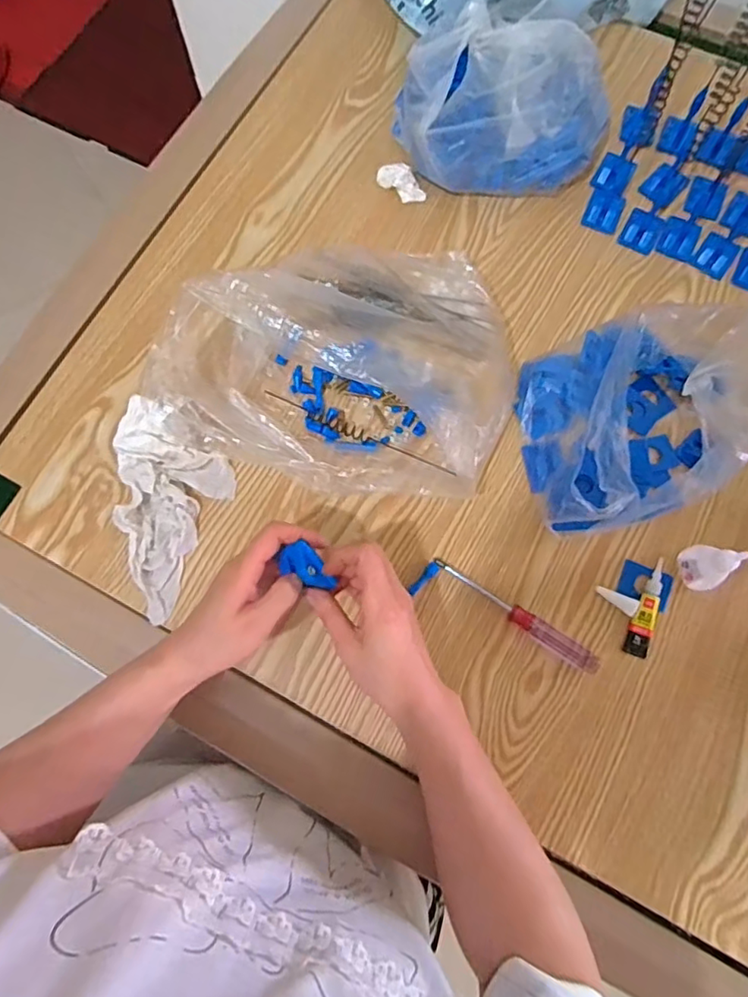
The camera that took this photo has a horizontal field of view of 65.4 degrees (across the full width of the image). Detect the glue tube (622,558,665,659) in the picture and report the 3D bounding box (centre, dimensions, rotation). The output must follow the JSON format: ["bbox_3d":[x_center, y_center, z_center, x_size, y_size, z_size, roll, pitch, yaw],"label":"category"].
[{"bbox_3d":[0.224,0.089,0.476,0.020,0.016,0.078,18,76,5],"label":"glue tube"}]

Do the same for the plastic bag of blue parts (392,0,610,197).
[{"bbox_3d":[0.124,-0.370,0.554,0.198,0.102,0.133,-5,75,-1],"label":"plastic bag of blue parts"}]

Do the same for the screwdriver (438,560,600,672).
[{"bbox_3d":[0.116,0.095,0.475,0.152,0.018,0.017,32,78,8],"label":"screwdriver"}]

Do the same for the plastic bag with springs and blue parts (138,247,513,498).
[{"bbox_3d":[-0.020,-0.134,0.487,0.279,0.113,0.249,20,76,6],"label":"plastic bag with springs and blue parts"}]

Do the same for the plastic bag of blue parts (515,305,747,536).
[{"bbox_3d":[0.210,-0.072,0.472,0.175,0.106,0.166,-22,76,-5],"label":"plastic bag of blue parts"}]

